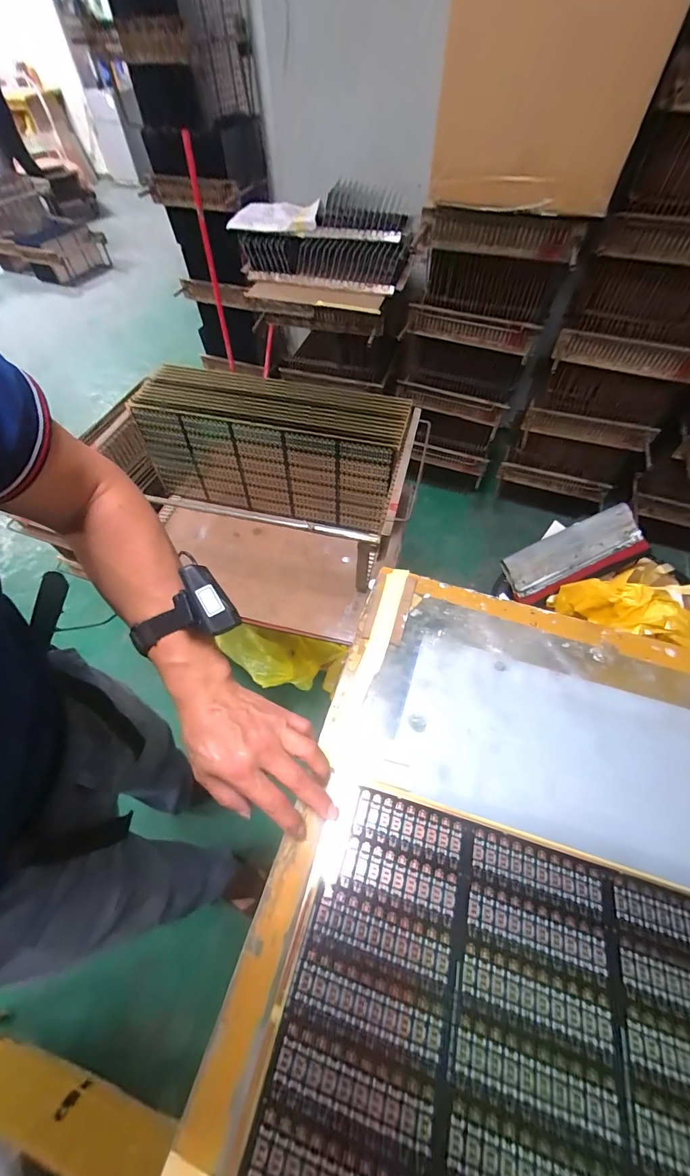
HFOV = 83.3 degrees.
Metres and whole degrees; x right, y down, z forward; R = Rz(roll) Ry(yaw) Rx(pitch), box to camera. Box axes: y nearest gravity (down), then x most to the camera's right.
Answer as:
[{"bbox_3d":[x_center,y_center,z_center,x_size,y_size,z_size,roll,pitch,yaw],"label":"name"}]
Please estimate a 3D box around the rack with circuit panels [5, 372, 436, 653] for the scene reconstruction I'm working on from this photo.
[{"bbox_3d":[-0.198,-0.188,0.882,0.618,0.328,0.430,12,58,3],"label":"rack with circuit panels"}]

